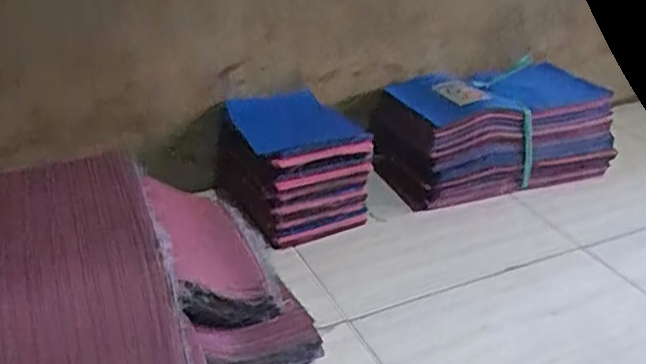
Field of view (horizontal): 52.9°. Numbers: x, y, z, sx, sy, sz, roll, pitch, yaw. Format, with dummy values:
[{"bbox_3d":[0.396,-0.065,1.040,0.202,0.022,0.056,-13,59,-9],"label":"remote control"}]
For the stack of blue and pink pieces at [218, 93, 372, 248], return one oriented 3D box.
[{"bbox_3d":[-0.050,-0.028,0.989,0.161,0.153,0.212,-14,34,-26],"label":"stack of blue and pink pieces"}]

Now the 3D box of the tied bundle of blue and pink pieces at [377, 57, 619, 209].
[{"bbox_3d":[0.297,-0.087,1.103,0.409,0.175,0.148,-10,32,-21],"label":"tied bundle of blue and pink pieces"}]

